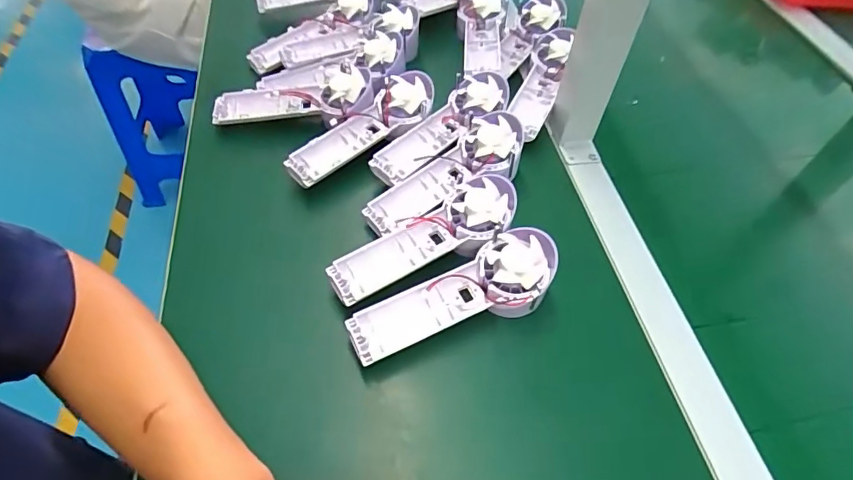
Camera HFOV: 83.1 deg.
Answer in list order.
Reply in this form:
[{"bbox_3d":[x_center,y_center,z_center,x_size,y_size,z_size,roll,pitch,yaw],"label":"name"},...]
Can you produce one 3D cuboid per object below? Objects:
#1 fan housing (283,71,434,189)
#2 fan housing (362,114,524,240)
[{"bbox_3d":[-0.067,-0.116,0.503,0.175,0.027,0.052,-36,62,-10],"label":"fan housing"},{"bbox_3d":[0.018,-0.063,0.477,0.175,0.042,0.069,-34,61,-7],"label":"fan housing"}]

